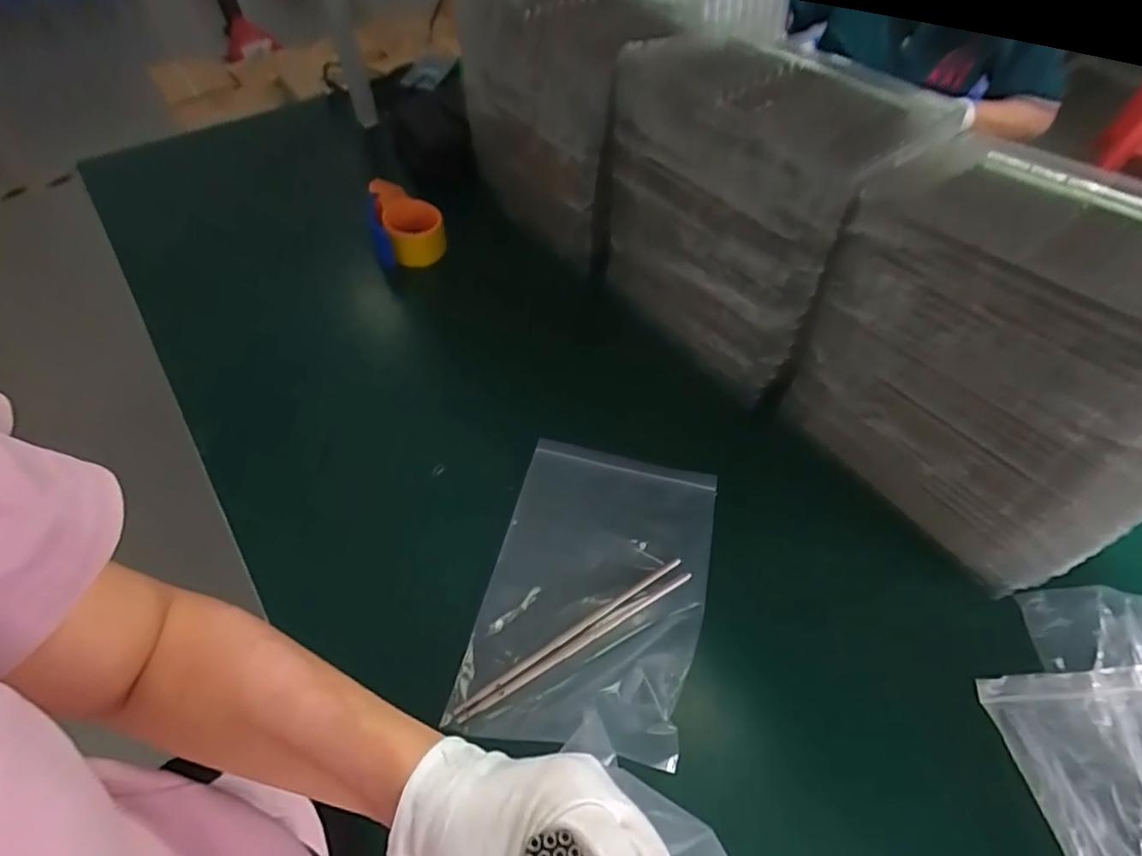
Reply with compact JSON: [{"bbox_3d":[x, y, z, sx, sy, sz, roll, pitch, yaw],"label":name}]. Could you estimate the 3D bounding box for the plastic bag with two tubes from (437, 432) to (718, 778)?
[{"bbox_3d":[0.025,0.149,0.540,0.202,0.026,0.294,12,56,8],"label":"plastic bag with two tubes"}]

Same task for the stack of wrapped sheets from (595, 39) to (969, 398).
[{"bbox_3d":[0.180,-0.225,0.637,0.287,0.305,0.156,34,61,21],"label":"stack of wrapped sheets"}]

